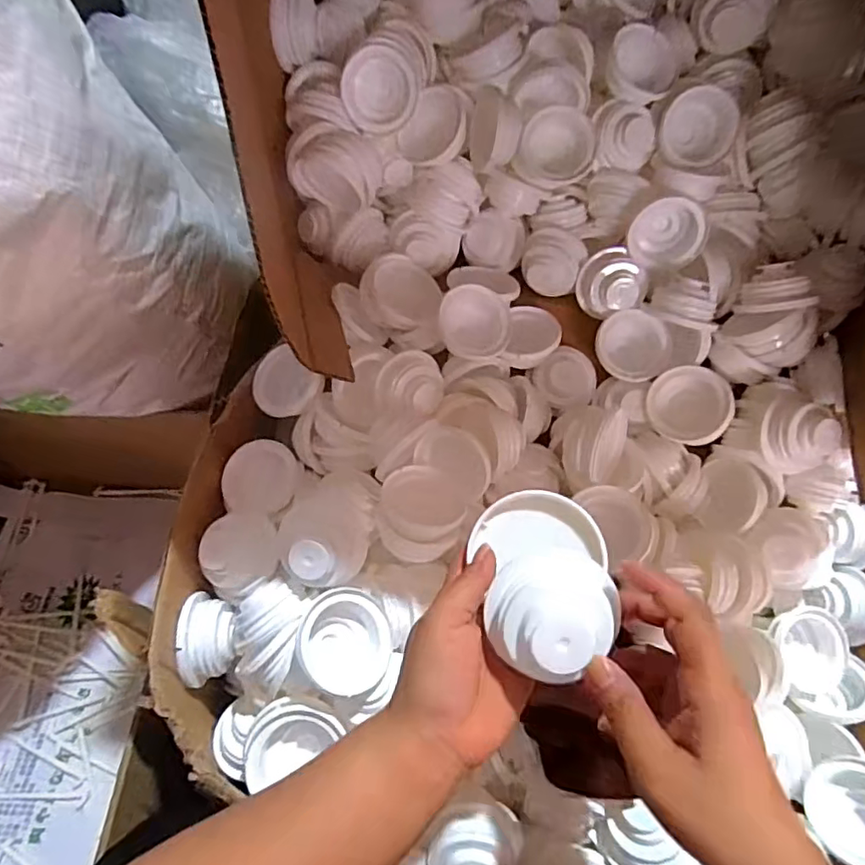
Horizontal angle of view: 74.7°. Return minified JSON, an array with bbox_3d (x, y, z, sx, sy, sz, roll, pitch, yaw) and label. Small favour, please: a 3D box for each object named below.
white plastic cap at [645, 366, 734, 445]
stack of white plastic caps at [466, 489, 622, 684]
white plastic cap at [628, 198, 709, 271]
[{"bbox_3d":[0.250,-0.027,0.552,0.075,0.010,0.073,-3,83,28],"label":"white plastic cap"},{"bbox_3d":[0.065,0.080,0.322,0.072,0.041,0.106,-11,60,-11],"label":"stack of white plastic caps"},{"bbox_3d":[0.240,-0.203,0.581,0.070,0.066,0.039,29,26,10],"label":"white plastic cap"}]

